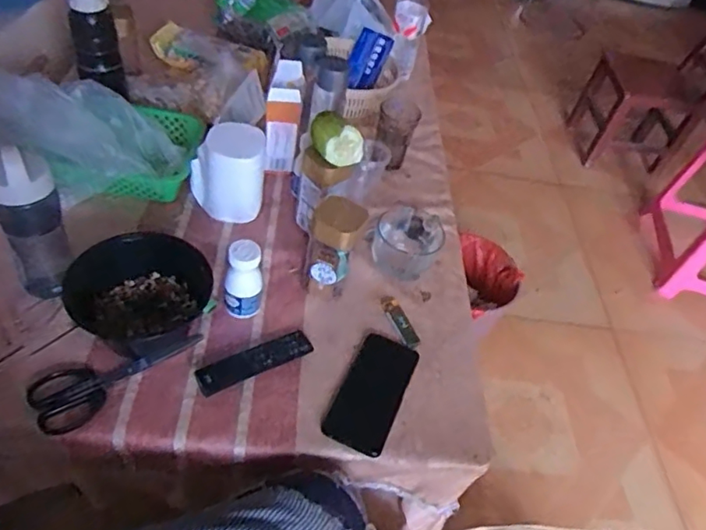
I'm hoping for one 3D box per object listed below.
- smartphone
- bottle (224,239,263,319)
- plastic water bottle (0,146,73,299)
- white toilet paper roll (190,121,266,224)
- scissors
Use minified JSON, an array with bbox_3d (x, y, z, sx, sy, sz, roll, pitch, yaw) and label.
[{"bbox_3d":[0.025,0.158,0.706,0.075,0.008,0.161,23,48,9],"label":"smartphone"},{"bbox_3d":[-0.143,0.020,0.727,0.048,0.107,0.040,-3,49,-14],"label":"bottle"},{"bbox_3d":[-0.376,-0.049,0.658,0.066,0.190,0.065,-23,57,-29],"label":"plastic water bottle"},{"bbox_3d":[-0.187,-0.142,0.849,0.093,0.120,0.085,6,47,-7],"label":"white toilet paper roll"},{"bbox_3d":[-0.275,0.129,0.665,0.194,0.021,0.071,-23,56,-29],"label":"scissors"}]

